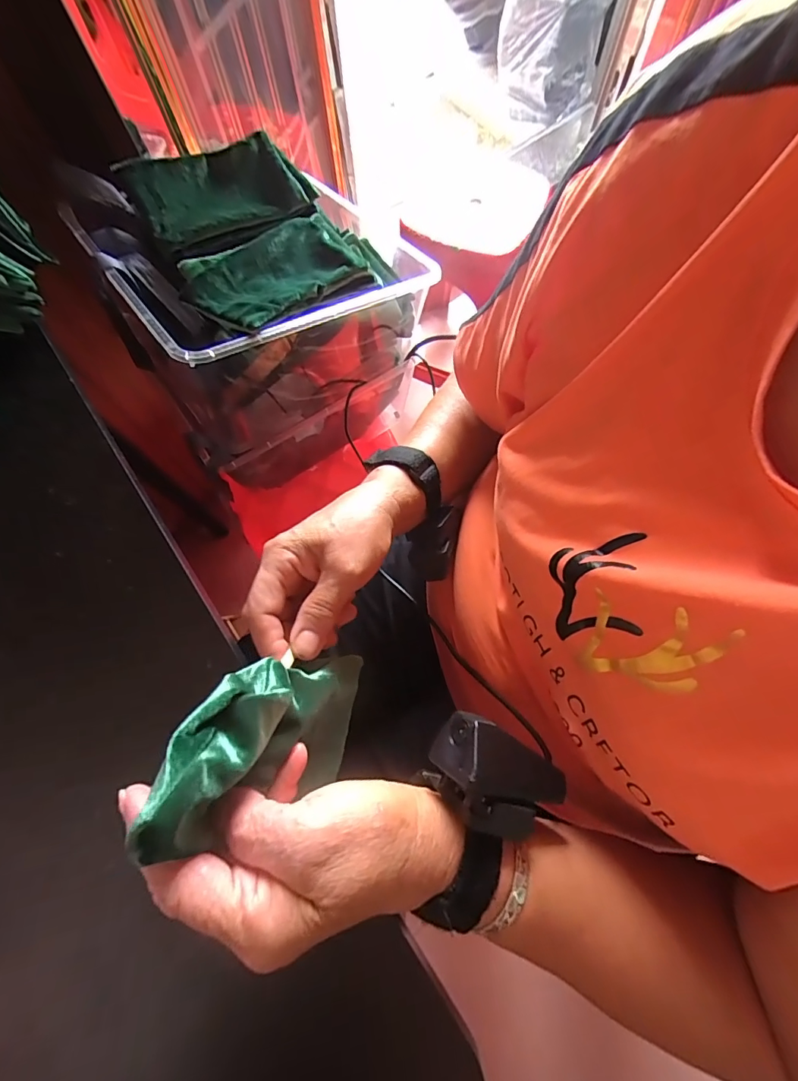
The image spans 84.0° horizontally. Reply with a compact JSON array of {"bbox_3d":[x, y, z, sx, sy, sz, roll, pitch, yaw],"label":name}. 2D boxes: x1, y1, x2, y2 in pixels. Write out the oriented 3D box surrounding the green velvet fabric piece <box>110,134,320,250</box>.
[{"bbox_3d":[-0.185,-0.366,0.461,0.175,0.024,0.091,-34,93,-18],"label":"green velvet fabric piece"}]

